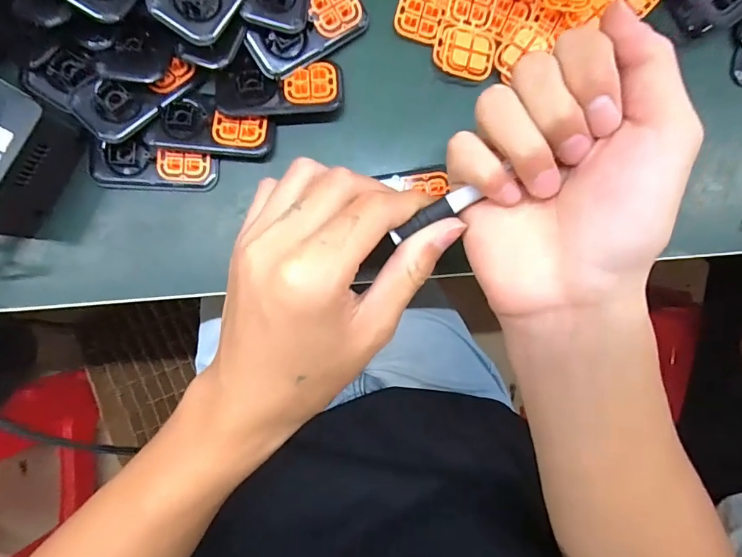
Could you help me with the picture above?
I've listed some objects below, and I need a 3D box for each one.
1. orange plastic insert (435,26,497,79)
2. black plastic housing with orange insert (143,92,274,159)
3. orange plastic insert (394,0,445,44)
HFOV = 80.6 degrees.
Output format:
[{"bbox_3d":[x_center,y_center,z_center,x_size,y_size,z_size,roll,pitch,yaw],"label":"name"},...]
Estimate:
[{"bbox_3d":[0.058,-0.140,0.270,0.035,0.007,0.032,11,89,-2],"label":"orange plastic insert"},{"bbox_3d":[-0.096,-0.093,0.265,0.073,0.007,0.038,7,89,-2],"label":"black plastic housing with orange insert"},{"bbox_3d":[0.030,-0.165,0.275,0.028,0.006,0.027,13,89,-2],"label":"orange plastic insert"}]

